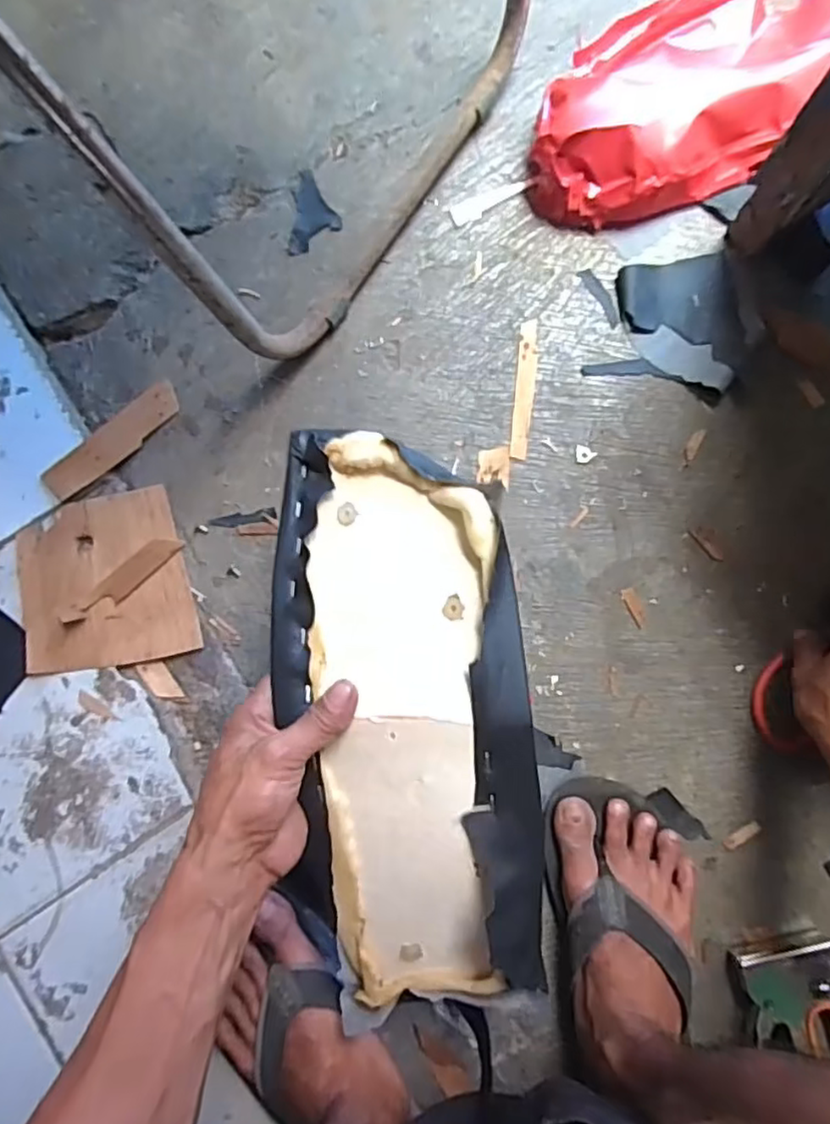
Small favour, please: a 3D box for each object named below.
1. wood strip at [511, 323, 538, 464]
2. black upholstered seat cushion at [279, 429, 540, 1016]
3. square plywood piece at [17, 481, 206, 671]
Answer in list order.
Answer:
[{"bbox_3d":[0.103,-0.161,0.606,0.018,0.004,0.131,5,85,1],"label":"wood strip"},{"bbox_3d":[-0.006,0.110,0.419,0.152,0.062,0.384,-7,94,0],"label":"black upholstered seat cushion"},{"bbox_3d":[-0.284,0.017,0.596,0.147,0.015,0.154,-11,84,-1],"label":"square plywood piece"}]

